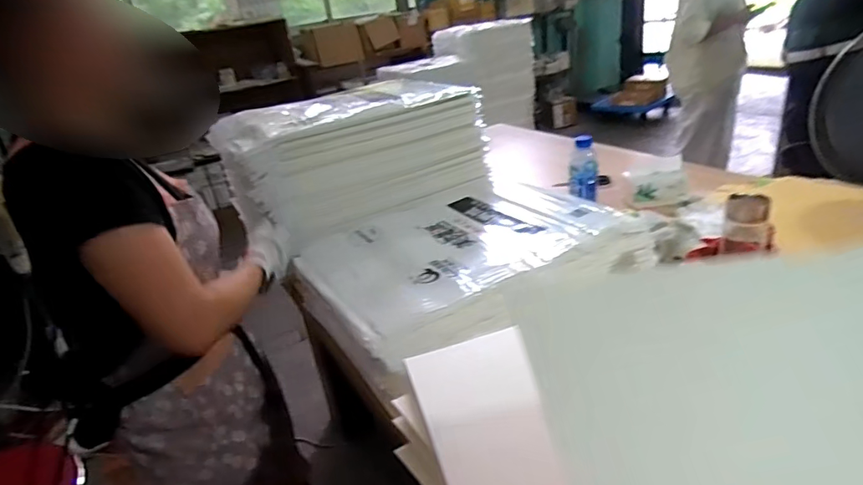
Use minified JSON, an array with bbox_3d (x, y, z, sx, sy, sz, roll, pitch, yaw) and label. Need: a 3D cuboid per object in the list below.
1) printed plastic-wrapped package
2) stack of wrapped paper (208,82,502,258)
[{"bbox_3d":[0.070,0.001,1.093,0.652,0.071,0.523,-22,29,-26],"label":"printed plastic-wrapped package"},{"bbox_3d":[-0.196,-0.245,1.332,0.640,0.256,0.340,-23,30,-28],"label":"stack of wrapped paper"}]

